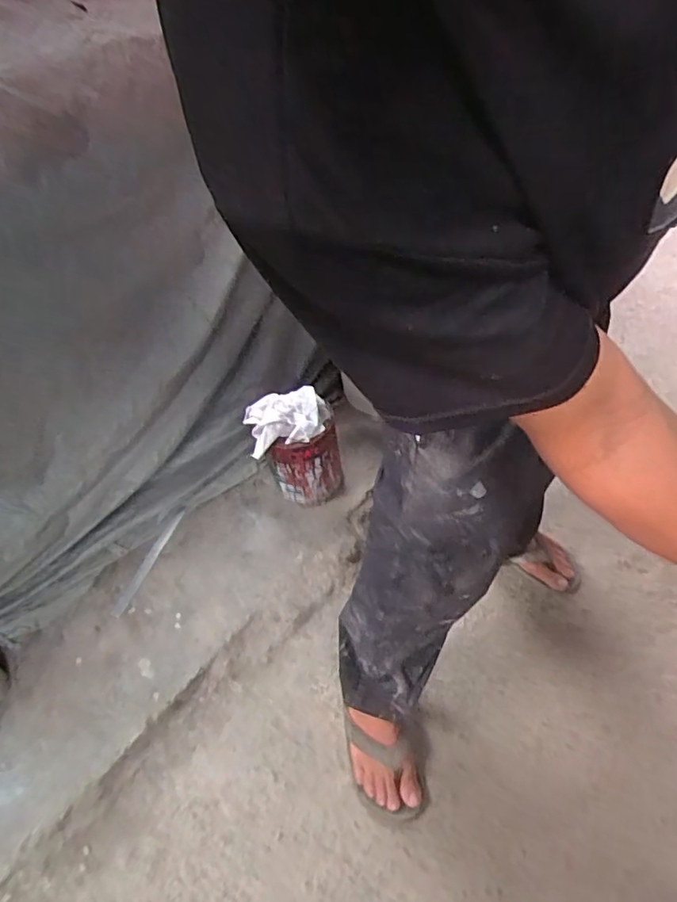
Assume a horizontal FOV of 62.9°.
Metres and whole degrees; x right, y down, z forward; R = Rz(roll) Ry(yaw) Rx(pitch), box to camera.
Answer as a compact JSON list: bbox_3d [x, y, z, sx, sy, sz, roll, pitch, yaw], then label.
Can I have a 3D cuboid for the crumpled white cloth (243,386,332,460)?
[{"bbox_3d":[-0.105,-0.068,1.141,0.173,0.066,0.121,-9,46,-1],"label":"crumpled white cloth"}]

